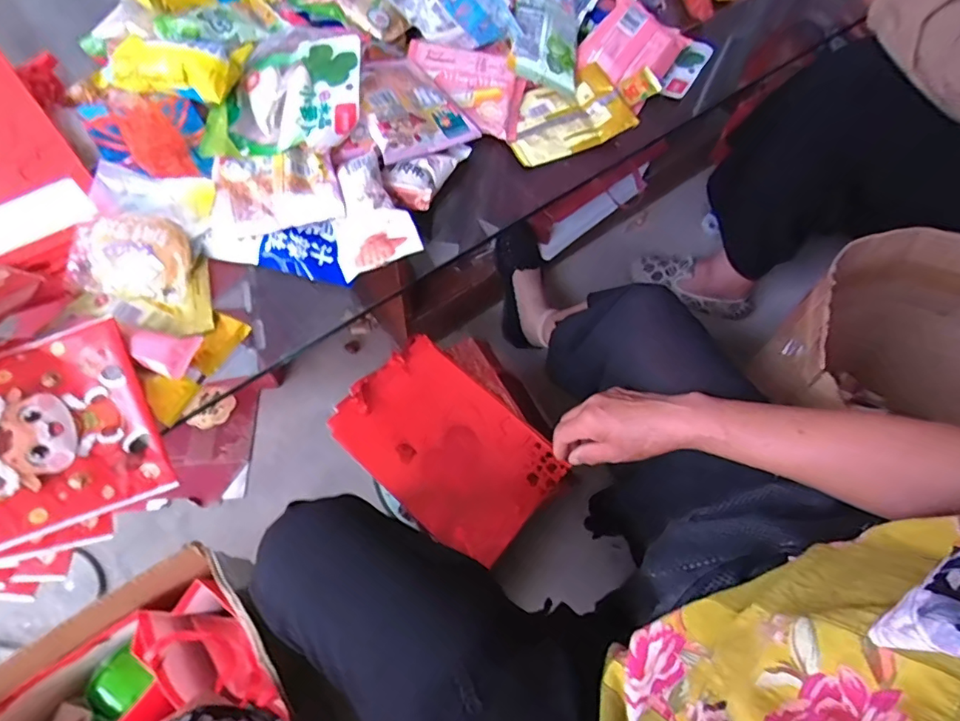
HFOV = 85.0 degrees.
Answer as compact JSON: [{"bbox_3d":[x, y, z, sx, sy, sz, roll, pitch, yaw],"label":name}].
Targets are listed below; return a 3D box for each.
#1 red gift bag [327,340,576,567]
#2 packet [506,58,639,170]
[{"bbox_3d":[-0.043,0.109,0.696,0.280,0.022,0.191,39,69,15],"label":"red gift bag"},{"bbox_3d":[0.097,-0.276,0.596,0.140,0.026,0.099,-27,68,-15],"label":"packet"}]

